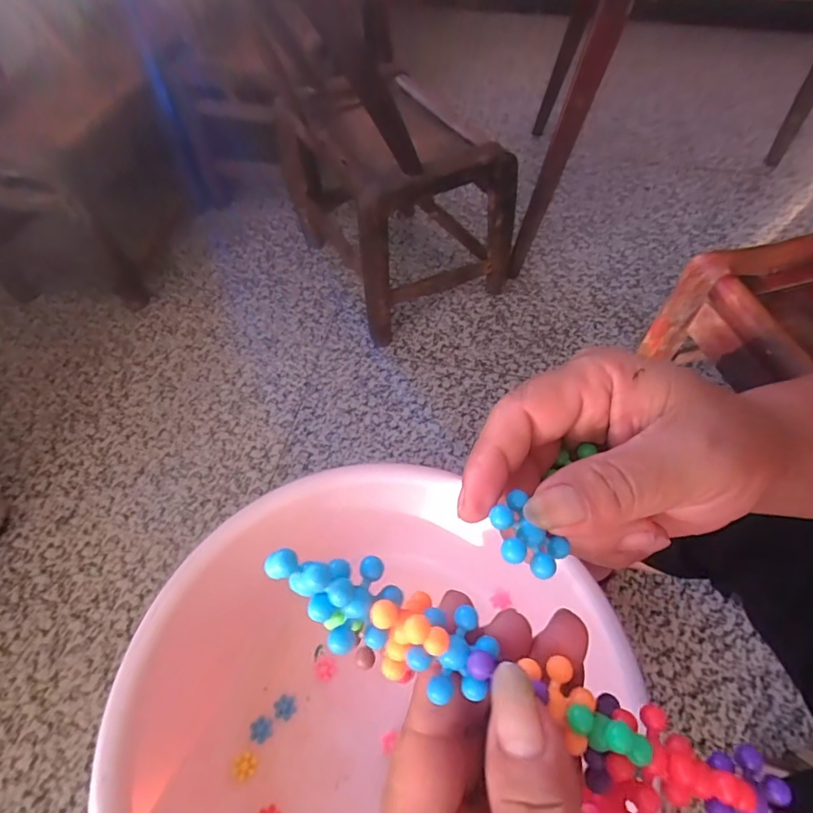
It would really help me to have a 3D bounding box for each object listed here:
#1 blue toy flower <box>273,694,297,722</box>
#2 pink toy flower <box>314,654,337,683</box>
[{"bbox_3d":[-0.145,0.362,0.582,0.026,0.004,0.027,16,53,-22],"label":"blue toy flower"},{"bbox_3d":[-0.103,0.334,0.619,0.030,0.008,0.030,30,61,-17],"label":"pink toy flower"}]

